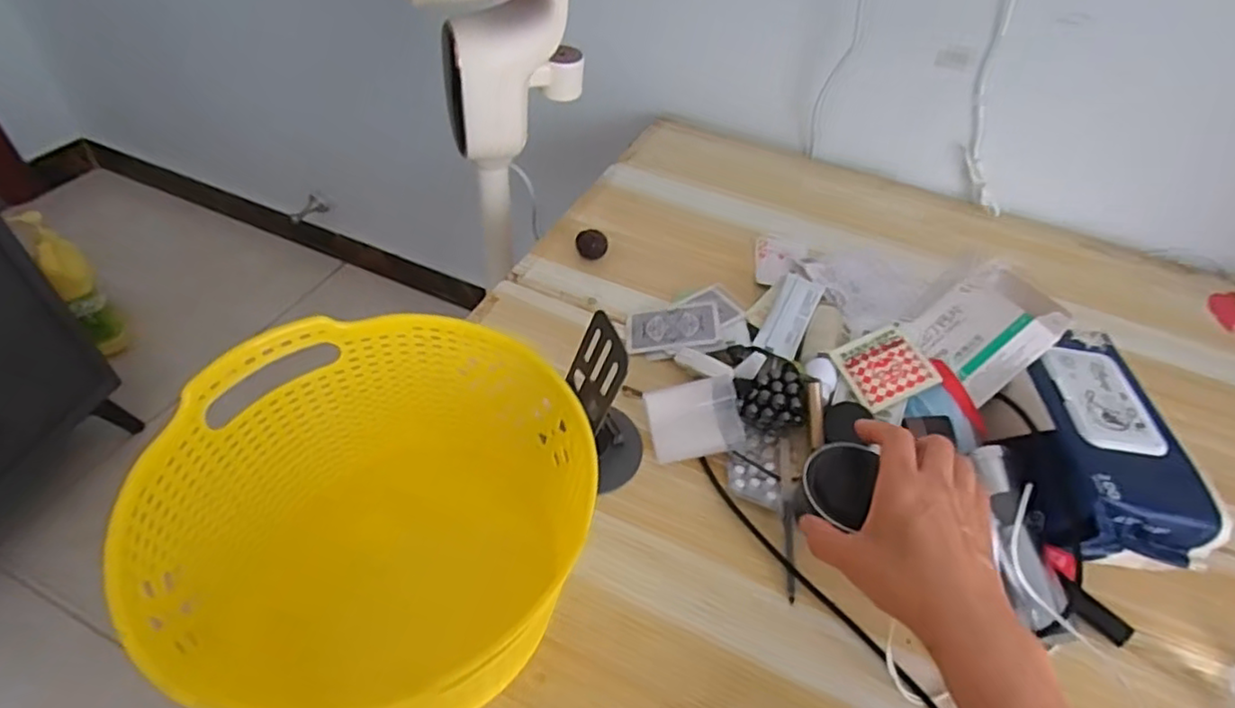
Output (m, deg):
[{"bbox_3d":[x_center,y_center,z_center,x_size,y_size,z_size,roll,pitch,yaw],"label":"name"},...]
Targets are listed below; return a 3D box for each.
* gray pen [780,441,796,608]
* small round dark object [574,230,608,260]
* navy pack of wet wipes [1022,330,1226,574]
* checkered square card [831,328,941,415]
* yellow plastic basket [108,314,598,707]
[{"bbox_3d":[0.127,0.119,0.480,0.009,0.011,0.127,7,47,2],"label":"gray pen"},{"bbox_3d":[-0.026,-0.114,0.669,0.032,0.023,0.025,3,47,-2],"label":"small round dark object"},{"bbox_3d":[0.351,0.066,0.485,0.096,0.068,0.179,4,47,-1],"label":"navy pack of wet wipes"},{"bbox_3d":[0.218,0.010,0.528,0.061,0.004,0.061,-27,62,2],"label":"checkered square card"},{"bbox_3d":[-0.147,0.089,0.400,0.204,0.135,0.199,2,47,-3],"label":"yellow plastic basket"}]

